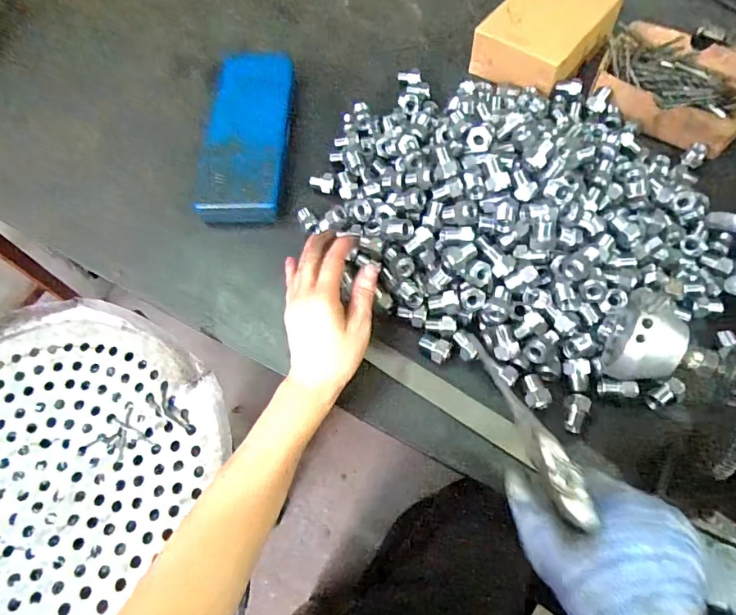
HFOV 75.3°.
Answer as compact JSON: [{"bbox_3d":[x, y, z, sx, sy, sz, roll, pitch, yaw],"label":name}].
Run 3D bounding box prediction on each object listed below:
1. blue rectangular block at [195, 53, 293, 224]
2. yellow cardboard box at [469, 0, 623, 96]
[{"bbox_3d":[-0.140,-0.201,0.559,0.088,0.028,0.261,0,62,2],"label":"blue rectangular block"},{"bbox_3d":[0.225,-0.351,0.607,0.130,0.059,0.171,37,69,18],"label":"yellow cardboard box"}]

